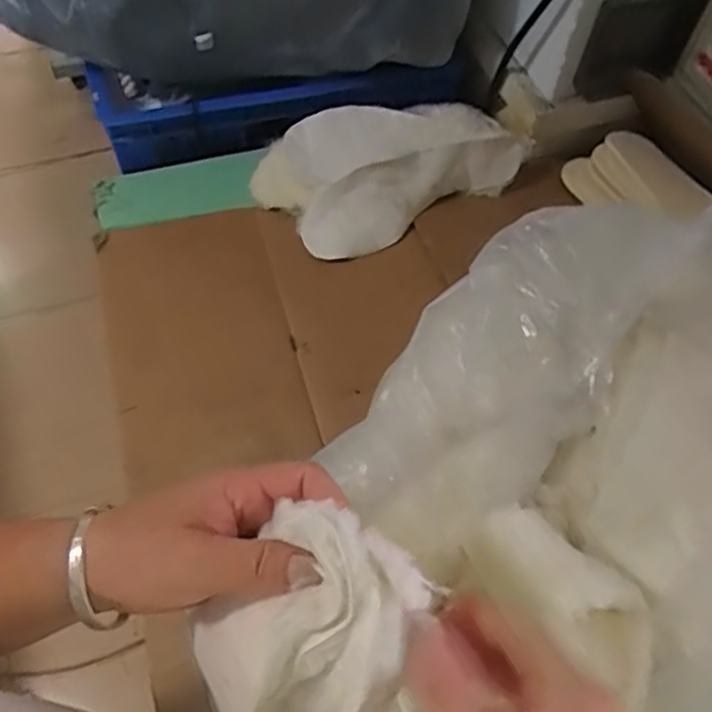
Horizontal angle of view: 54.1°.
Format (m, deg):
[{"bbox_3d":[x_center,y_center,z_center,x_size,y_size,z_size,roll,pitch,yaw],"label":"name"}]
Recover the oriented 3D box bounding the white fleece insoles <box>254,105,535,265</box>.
[{"bbox_3d":[0.042,-0.235,0.838,0.298,0.084,0.171,-29,63,-19],"label":"white fleece insoles"}]

